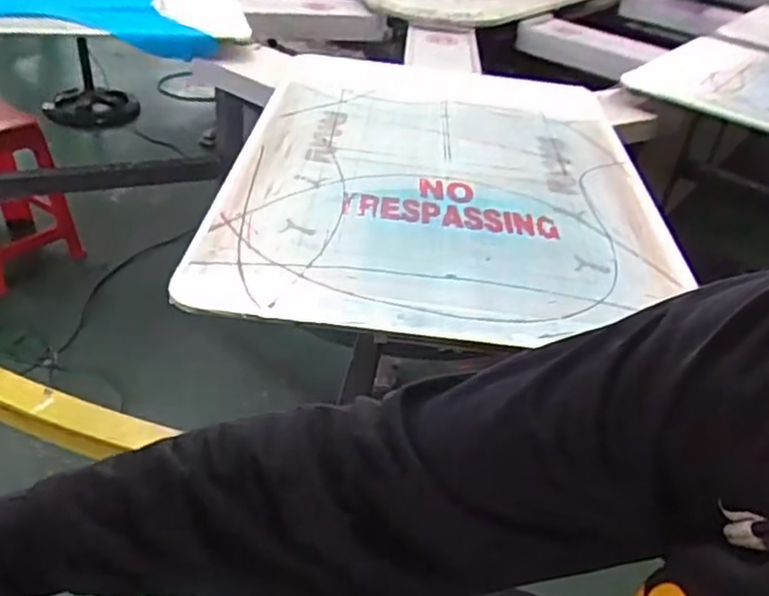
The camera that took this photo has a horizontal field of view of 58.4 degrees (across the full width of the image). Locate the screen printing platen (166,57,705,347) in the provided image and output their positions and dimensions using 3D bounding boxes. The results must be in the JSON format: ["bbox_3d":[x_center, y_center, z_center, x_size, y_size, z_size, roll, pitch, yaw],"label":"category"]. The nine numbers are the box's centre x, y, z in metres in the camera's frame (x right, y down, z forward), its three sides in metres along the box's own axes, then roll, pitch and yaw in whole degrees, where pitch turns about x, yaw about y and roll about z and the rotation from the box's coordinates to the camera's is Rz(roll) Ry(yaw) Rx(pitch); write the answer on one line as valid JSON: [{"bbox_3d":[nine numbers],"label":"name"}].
[{"bbox_3d":[0.098,-0.222,1.071,0.593,0.031,0.911,7,36,-1],"label":"screen printing platen"}]

